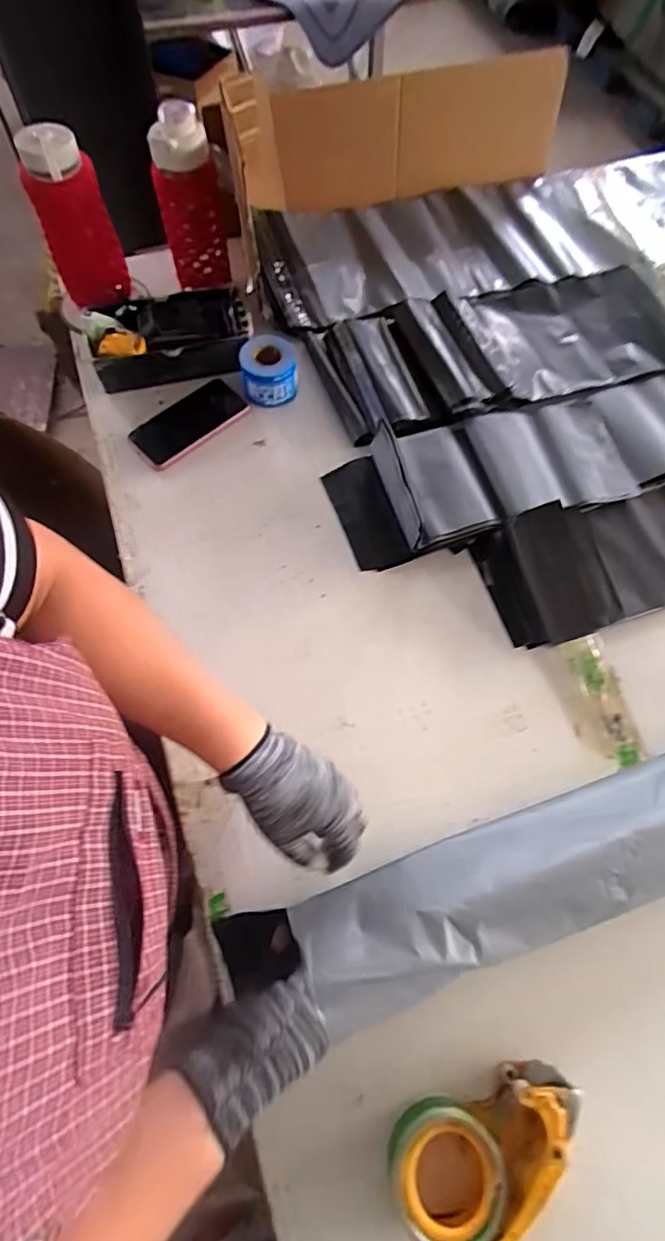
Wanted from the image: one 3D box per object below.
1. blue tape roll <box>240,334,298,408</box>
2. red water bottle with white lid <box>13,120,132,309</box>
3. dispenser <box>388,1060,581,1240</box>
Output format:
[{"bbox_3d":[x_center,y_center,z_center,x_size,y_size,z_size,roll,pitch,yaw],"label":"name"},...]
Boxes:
[{"bbox_3d":[-0.087,-0.349,0.760,0.077,0.059,0.078,-6,67,-4],"label":"blue tape roll"},{"bbox_3d":[-0.355,-0.544,0.768,0.088,0.218,0.078,-28,70,-12],"label":"red water bottle with white lid"},{"bbox_3d":[0.123,0.425,0.434,0.152,0.058,0.094,-9,68,-5],"label":"dispenser"}]

